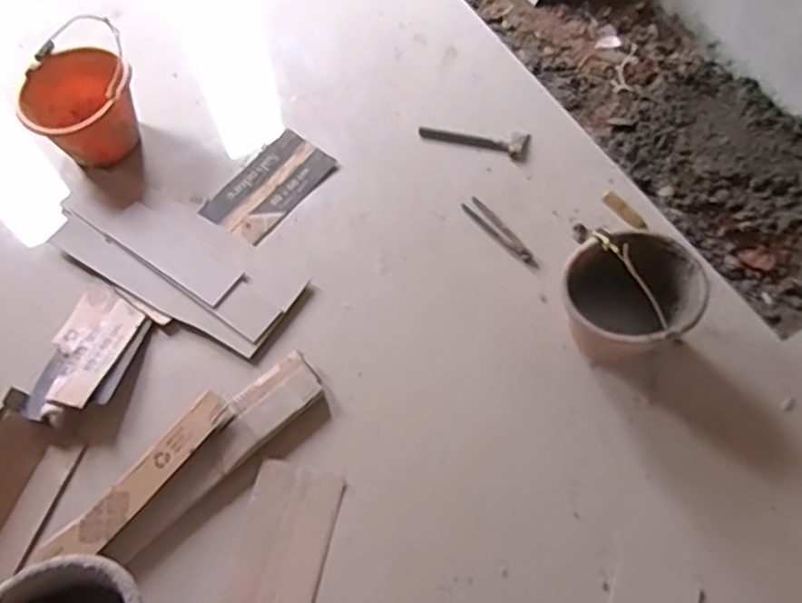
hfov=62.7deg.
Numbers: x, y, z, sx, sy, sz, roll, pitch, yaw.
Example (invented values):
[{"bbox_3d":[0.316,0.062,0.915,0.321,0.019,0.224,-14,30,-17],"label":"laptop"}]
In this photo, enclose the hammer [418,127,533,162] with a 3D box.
[{"bbox_3d":[0.192,-0.425,1.735,0.284,0.020,0.074,12,63,8],"label":"hammer"}]

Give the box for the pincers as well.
[{"bbox_3d":[0.243,-0.167,1.601,0.051,0.025,0.242,-33,66,-15],"label":"pincers"}]

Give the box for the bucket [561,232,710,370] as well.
[{"bbox_3d":[0.487,-0.035,1.336,0.250,0.335,0.236,-24,64,-11],"label":"bucket"}]

